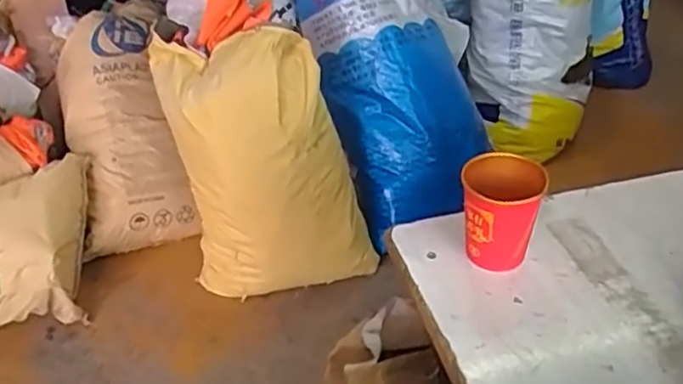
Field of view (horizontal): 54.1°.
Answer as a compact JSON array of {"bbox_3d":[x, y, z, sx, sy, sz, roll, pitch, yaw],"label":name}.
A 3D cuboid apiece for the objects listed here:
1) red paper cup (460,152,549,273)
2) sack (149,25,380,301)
[{"bbox_3d":[0.140,0.022,0.592,0.069,0.090,0.067,2,35,8],"label":"red paper cup"},{"bbox_3d":[-0.181,-0.053,1.534,0.407,0.622,0.170,-13,14,-2],"label":"sack"}]

